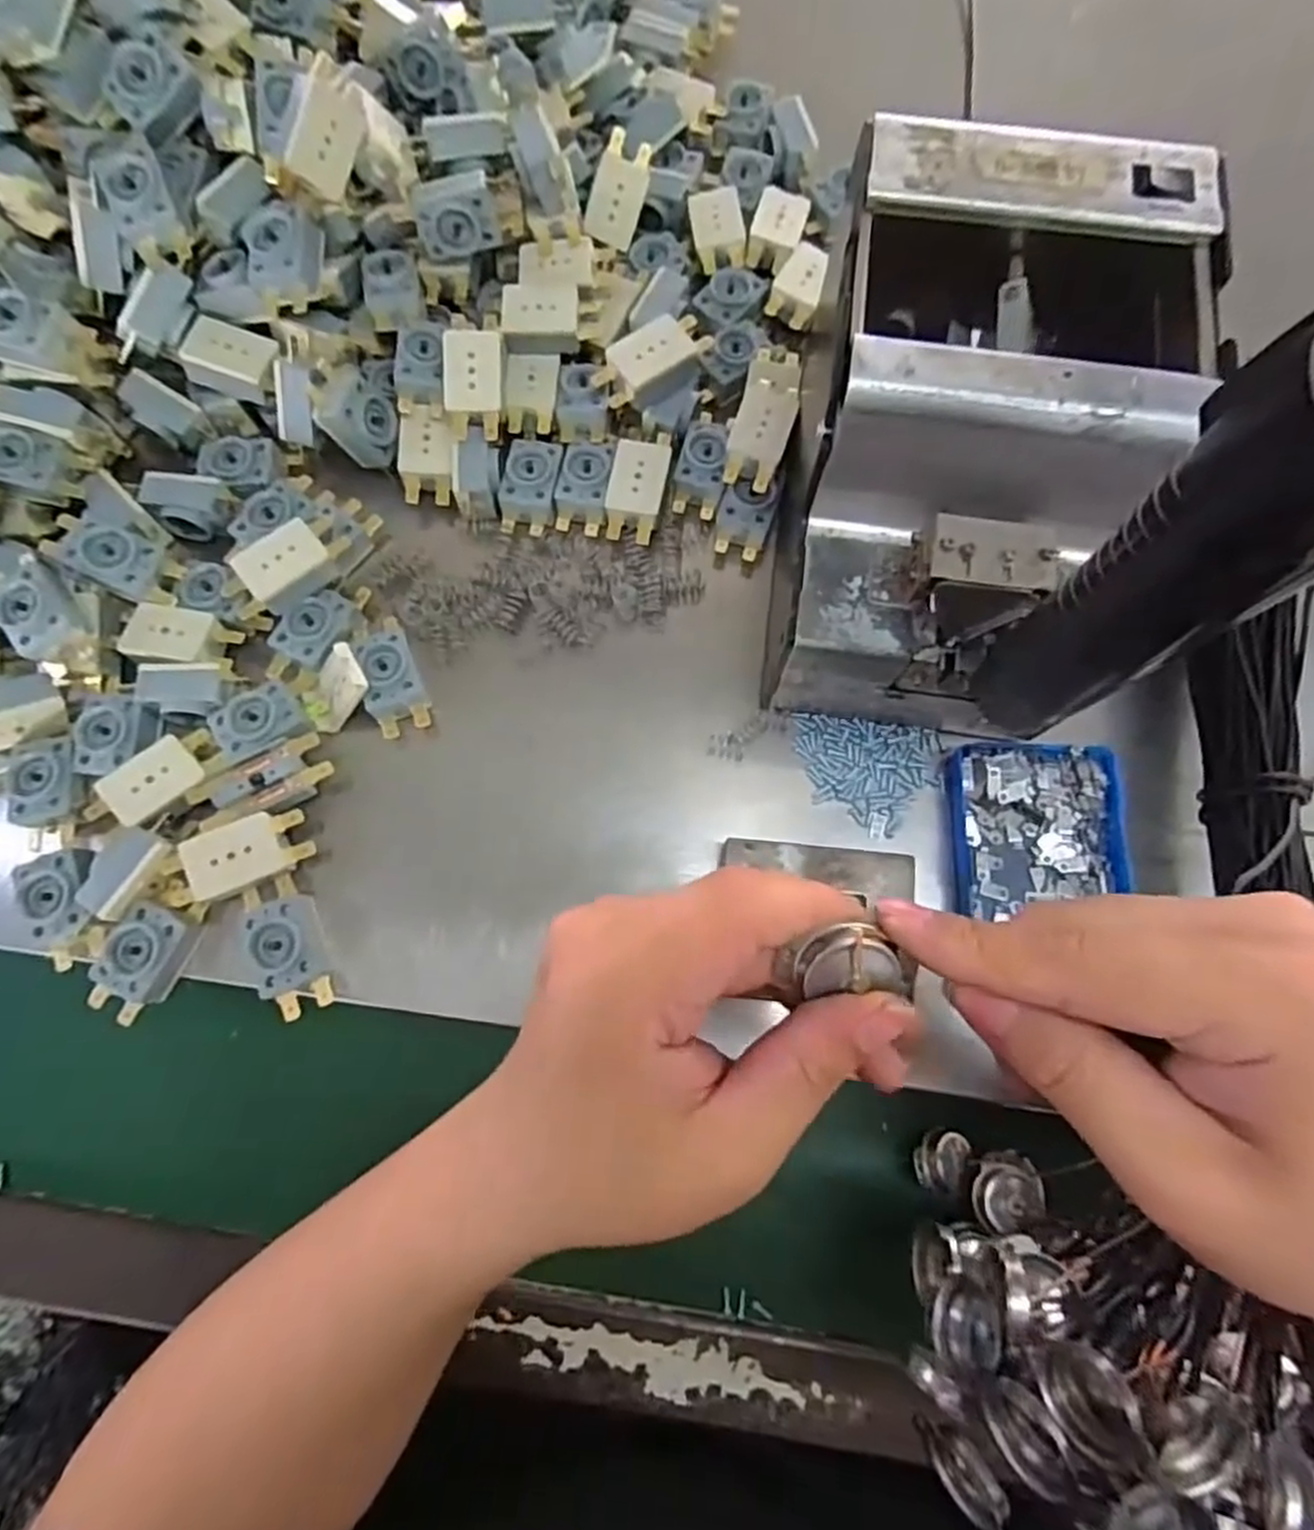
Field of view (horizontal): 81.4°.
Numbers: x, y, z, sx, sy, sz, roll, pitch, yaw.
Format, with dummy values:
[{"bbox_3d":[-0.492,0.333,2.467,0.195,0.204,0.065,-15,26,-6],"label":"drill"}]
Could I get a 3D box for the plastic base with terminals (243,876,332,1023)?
[{"bbox_3d":[-0.157,0.077,0.328,0.028,0.024,0.058,-21,77,-4],"label":"plastic base with terminals"}]

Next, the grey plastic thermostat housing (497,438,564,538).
[{"bbox_3d":[-0.063,-0.140,0.381,0.027,0.014,0.048,8,77,2],"label":"grey plastic thermostat housing"}]

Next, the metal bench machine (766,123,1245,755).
[{"bbox_3d":[0.121,-0.119,0.307,0.123,0.145,0.182,10,77,3],"label":"metal bench machine"}]

